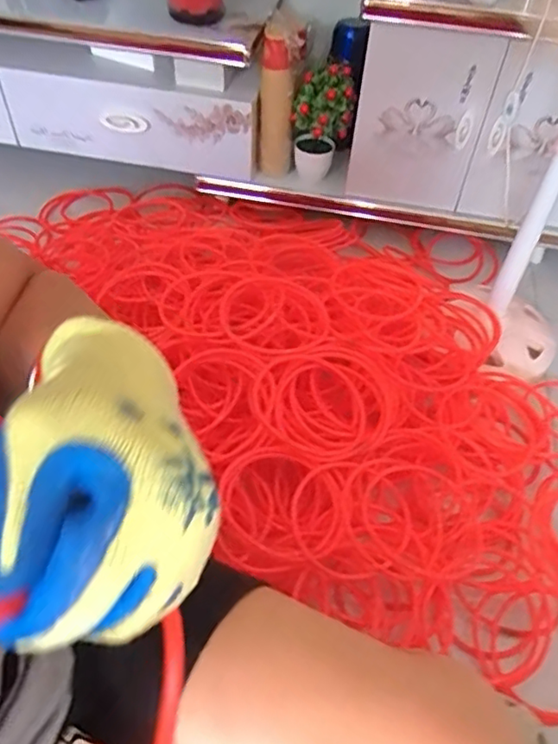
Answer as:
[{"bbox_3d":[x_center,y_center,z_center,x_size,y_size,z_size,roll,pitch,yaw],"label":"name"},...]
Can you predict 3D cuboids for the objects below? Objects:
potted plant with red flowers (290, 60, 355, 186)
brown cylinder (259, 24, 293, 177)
[{"bbox_3d":[0.090,-0.531,1.275,0.126,0.238,0.098,7,50,2],"label":"potted plant with red flowers"},{"bbox_3d":[-0.006,-0.565,1.276,0.074,0.314,0.059,3,50,-1],"label":"brown cylinder"}]

